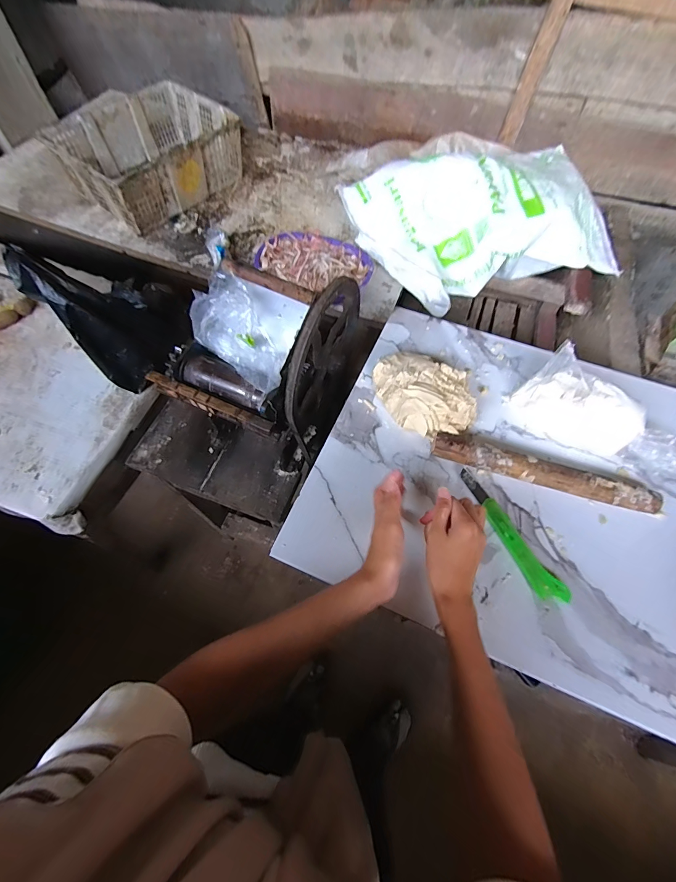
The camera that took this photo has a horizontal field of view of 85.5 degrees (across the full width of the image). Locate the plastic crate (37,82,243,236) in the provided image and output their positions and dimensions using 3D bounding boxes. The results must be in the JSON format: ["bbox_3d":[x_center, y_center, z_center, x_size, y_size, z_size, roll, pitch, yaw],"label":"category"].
[{"bbox_3d":[-0.563,-0.870,1.119,0.333,0.159,0.473,37,67,15],"label":"plastic crate"}]

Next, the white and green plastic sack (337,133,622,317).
[{"bbox_3d":[0.390,-0.585,0.978,0.668,0.213,0.401,-14,64,-10],"label":"white and green plastic sack"}]

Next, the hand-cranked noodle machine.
[{"bbox_3d":[-0.131,-0.141,0.672,0.248,0.340,0.282,22,64,8],"label":"hand-cranked noodle machine"}]

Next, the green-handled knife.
[{"bbox_3d":[0.224,0.118,0.477,0.031,0.014,0.189,-23,66,-14],"label":"green-handled knife"}]

